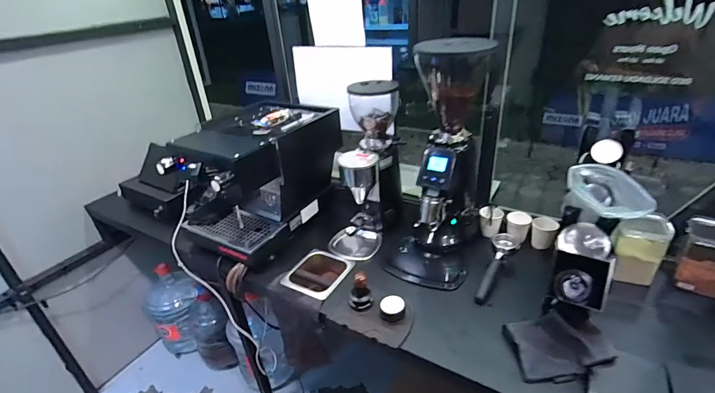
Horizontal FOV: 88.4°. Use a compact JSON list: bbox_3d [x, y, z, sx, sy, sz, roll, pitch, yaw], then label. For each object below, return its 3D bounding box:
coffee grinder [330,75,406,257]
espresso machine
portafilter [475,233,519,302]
[{"bbox_3d":[0.022,-0.059,1.140,0.207,0.514,0.292,3,31,13],"label":"coffee grinder"},{"bbox_3d":[-0.337,-0.073,1.254,0.383,0.350,0.489,14,35,29],"label":"espresso machine"},{"bbox_3d":[0.371,0.187,0.992,0.073,0.048,0.223,16,49,32],"label":"portafilter"}]

